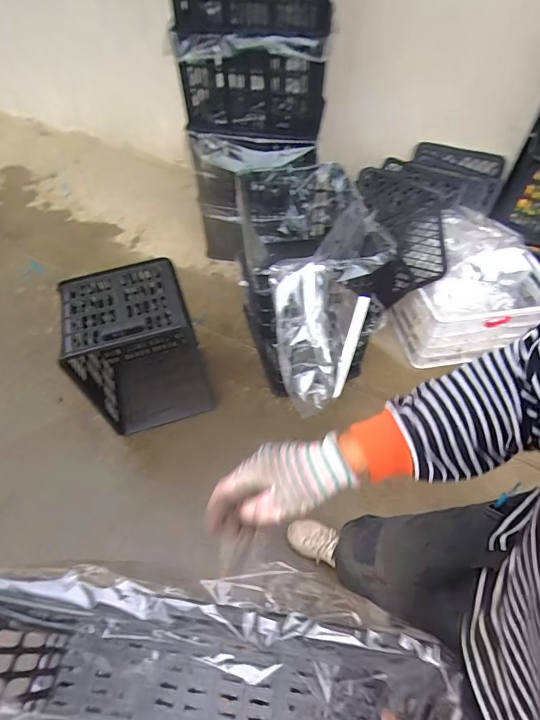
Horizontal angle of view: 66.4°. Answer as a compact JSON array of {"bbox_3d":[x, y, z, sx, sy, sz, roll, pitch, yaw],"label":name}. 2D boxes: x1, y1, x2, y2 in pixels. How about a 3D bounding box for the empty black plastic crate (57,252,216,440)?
[{"bbox_3d":[-0.418,-0.032,1.348,0.363,0.445,0.295,-16,55,-12],"label":"empty black plastic crate"}]

